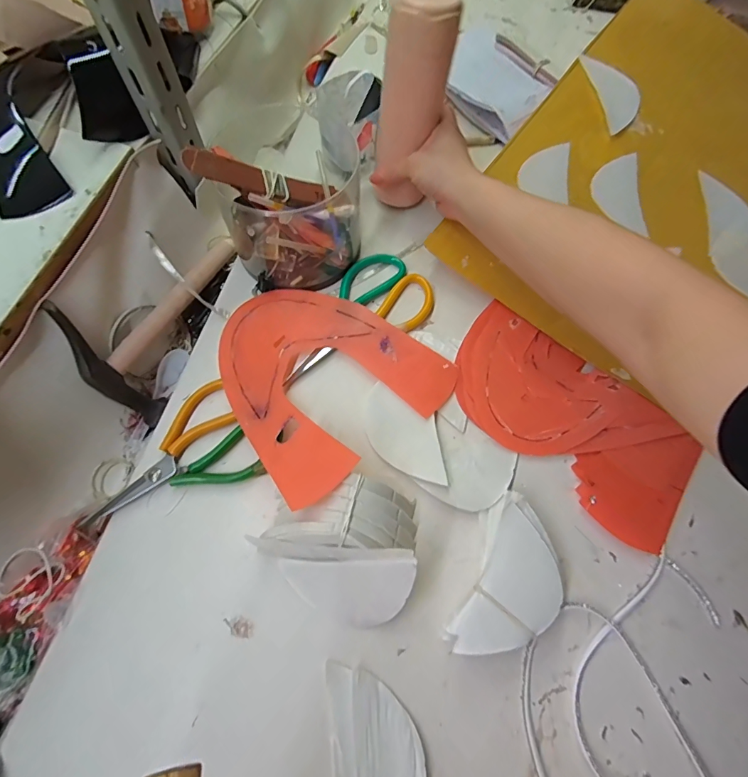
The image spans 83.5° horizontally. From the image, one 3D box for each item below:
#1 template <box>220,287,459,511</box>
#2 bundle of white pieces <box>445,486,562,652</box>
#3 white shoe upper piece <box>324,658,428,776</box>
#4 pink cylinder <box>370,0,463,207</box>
[{"bbox_3d":[-0.056,-0.030,0.407,0.196,0.058,0.218,-40,73,-14],"label":"template"},{"bbox_3d":[0.117,0.164,0.355,0.069,0.033,0.129,25,71,10],"label":"bundle of white pieces"},{"bbox_3d":[0.001,0.288,0.317,0.072,0.009,0.136,-4,68,-1],"label":"white shoe upper piece"},{"bbox_3d":[0.031,-0.280,0.426,0.059,0.193,0.047,36,58,14],"label":"pink cylinder"}]

